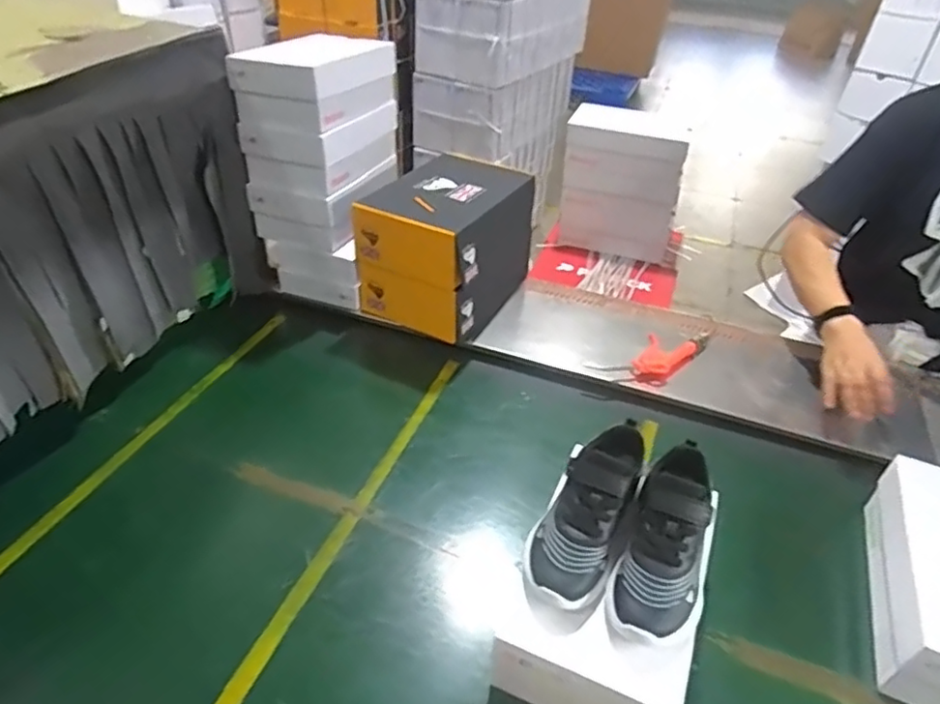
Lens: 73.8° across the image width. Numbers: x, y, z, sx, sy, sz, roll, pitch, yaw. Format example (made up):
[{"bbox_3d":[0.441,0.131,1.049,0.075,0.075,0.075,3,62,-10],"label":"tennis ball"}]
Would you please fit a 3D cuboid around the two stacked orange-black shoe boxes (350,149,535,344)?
[{"bbox_3d":[-0.033,-0.204,1.175,0.234,0.214,0.299,20,41,20],"label":"two stacked orange-black shoe boxes"}]

